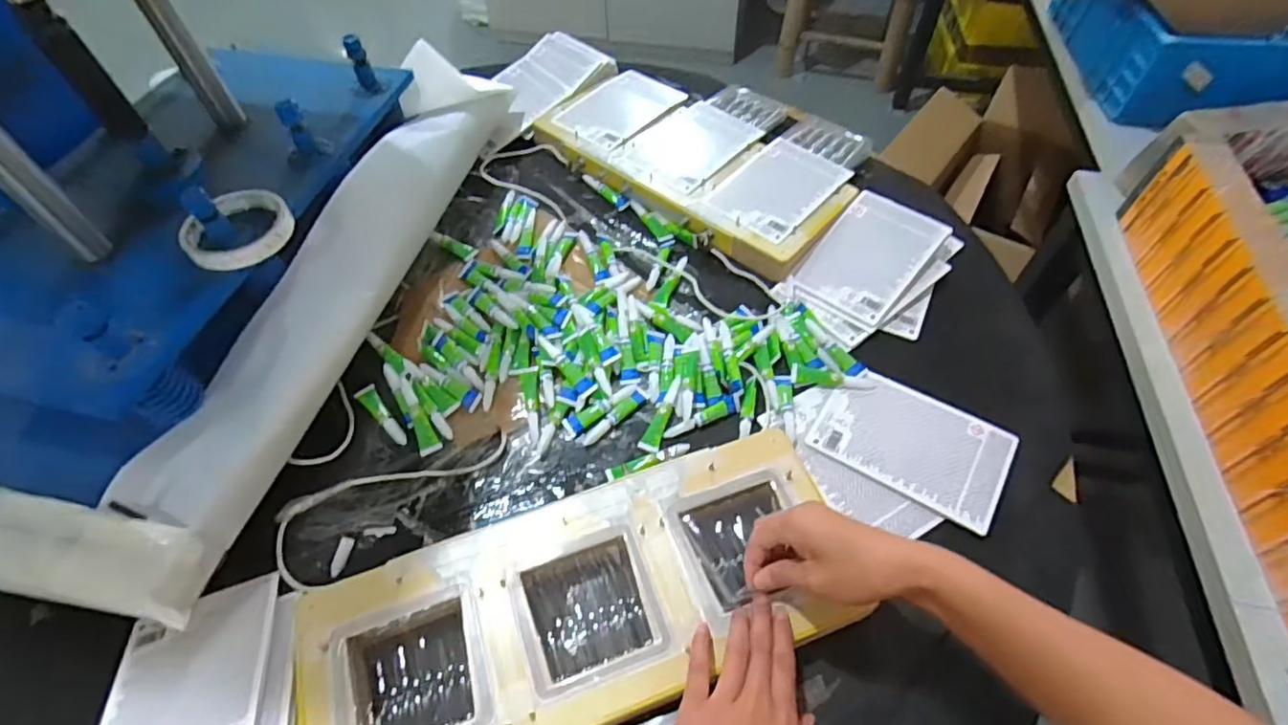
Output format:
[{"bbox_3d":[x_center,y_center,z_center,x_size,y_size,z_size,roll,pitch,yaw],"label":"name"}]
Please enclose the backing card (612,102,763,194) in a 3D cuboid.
[{"bbox_3d":[0.059,-0.292,0.799,0.137,0.007,0.164,33,63,26],"label":"backing card"}]

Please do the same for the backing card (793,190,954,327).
[{"bbox_3d":[0.263,-0.125,0.695,0.110,0.006,0.171,35,70,21],"label":"backing card"}]

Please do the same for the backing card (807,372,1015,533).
[{"bbox_3d":[0.257,0.074,0.576,0.167,0.006,0.118,26,59,22],"label":"backing card"}]

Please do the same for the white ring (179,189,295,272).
[{"bbox_3d":[-0.374,-0.128,0.559,0.089,0.027,0.087,-1,54,1],"label":"white ring"}]

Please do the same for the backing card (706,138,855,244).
[{"bbox_3d":[0.169,-0.219,0.745,0.110,0.005,0.165,38,65,22],"label":"backing card"}]

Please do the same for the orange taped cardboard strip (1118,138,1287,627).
[{"bbox_3d":[0.570,-0.008,0.560,0.046,0.126,0.510,8,54,6],"label":"orange taped cardboard strip"}]

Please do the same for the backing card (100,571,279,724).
[{"bbox_3d":[-0.343,0.249,0.447,0.116,0.010,0.162,-20,42,-8],"label":"backing card"}]

